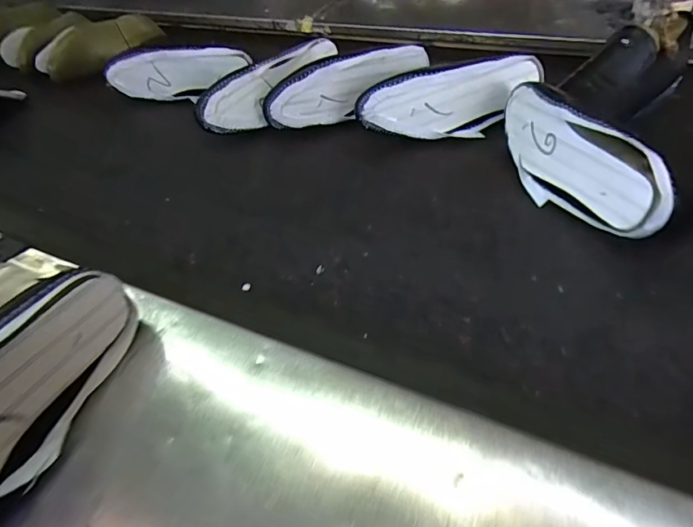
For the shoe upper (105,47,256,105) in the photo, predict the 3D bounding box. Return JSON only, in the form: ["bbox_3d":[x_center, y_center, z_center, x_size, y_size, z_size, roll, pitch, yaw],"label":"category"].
[{"bbox_3d":[-0.298,-0.345,0.796,0.255,0.078,0.072,-7,47,3],"label":"shoe upper"}]

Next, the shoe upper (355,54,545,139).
[{"bbox_3d":[0.149,-0.225,0.619,0.266,0.080,0.067,-13,46,-5],"label":"shoe upper"}]

